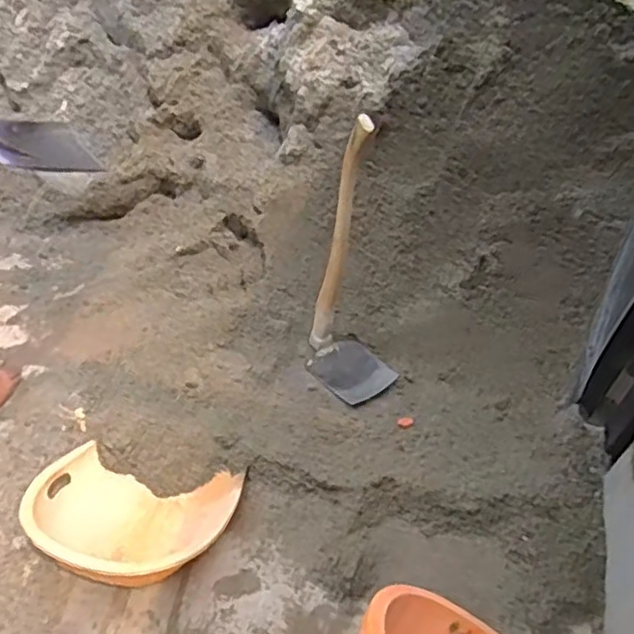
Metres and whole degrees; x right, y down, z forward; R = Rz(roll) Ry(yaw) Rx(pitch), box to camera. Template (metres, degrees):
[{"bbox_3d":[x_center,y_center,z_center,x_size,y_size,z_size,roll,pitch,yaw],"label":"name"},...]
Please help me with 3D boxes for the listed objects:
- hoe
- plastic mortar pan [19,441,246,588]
[{"bbox_3d":[0.074,-0.078,1.511,0.208,0.631,0.314,-5,57,-1],"label":"hoe"},{"bbox_3d":[-0.405,0.423,1.442,0.435,0.109,0.285,10,58,8],"label":"plastic mortar pan"}]

